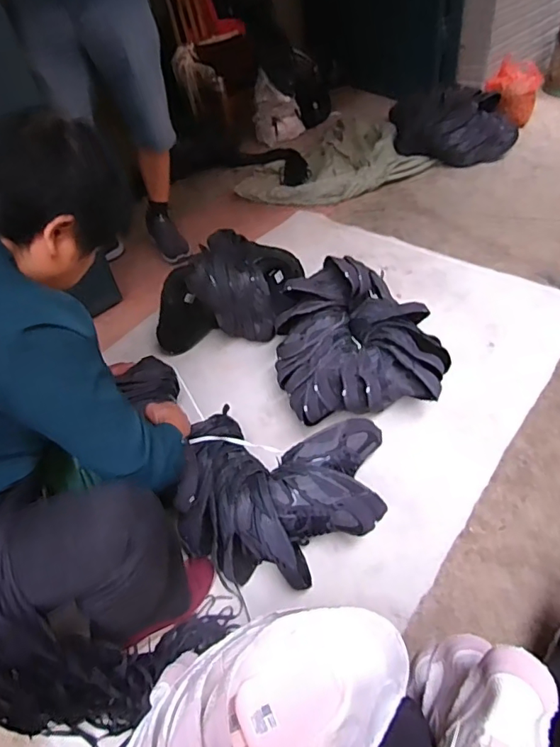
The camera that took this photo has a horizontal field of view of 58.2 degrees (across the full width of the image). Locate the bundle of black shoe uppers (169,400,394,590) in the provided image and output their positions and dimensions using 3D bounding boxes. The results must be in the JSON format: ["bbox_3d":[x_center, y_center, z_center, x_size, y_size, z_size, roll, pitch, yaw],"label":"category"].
[{"bbox_3d":[-0.010,0.236,0.993,0.405,0.148,0.319,4,45,15],"label":"bundle of black shoe uppers"}]

